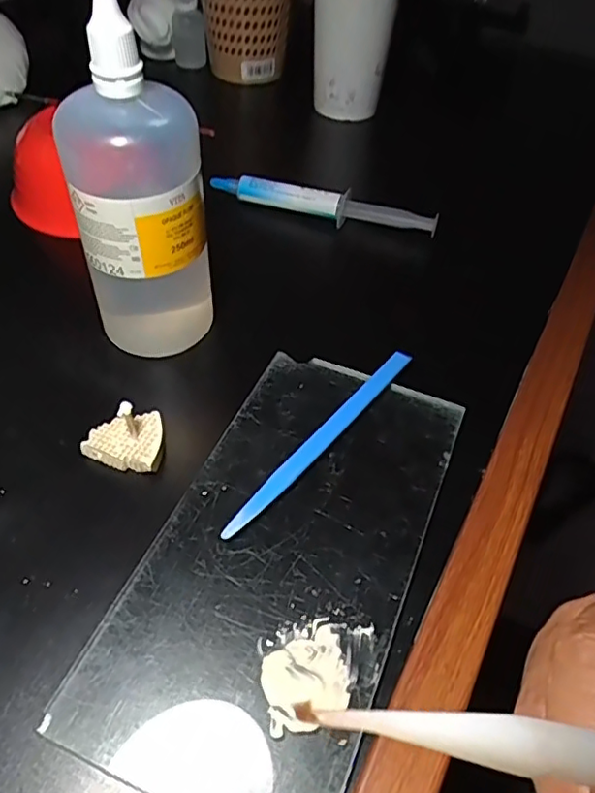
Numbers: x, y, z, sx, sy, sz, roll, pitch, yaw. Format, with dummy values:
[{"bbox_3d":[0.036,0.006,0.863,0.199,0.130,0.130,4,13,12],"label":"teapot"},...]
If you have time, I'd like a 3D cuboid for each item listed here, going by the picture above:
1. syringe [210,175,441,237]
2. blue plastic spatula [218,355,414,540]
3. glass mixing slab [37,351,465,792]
[{"bbox_3d":[0.016,-0.130,0.399,0.155,0.018,0.013,16,49,12],"label":"syringe"},{"bbox_3d":[0.013,0.018,0.277,0.010,0.009,0.132,32,54,24],"label":"blue plastic spatula"},{"bbox_3d":[-0.002,0.059,0.246,0.099,0.006,0.195,19,50,14],"label":"glass mixing slab"}]

